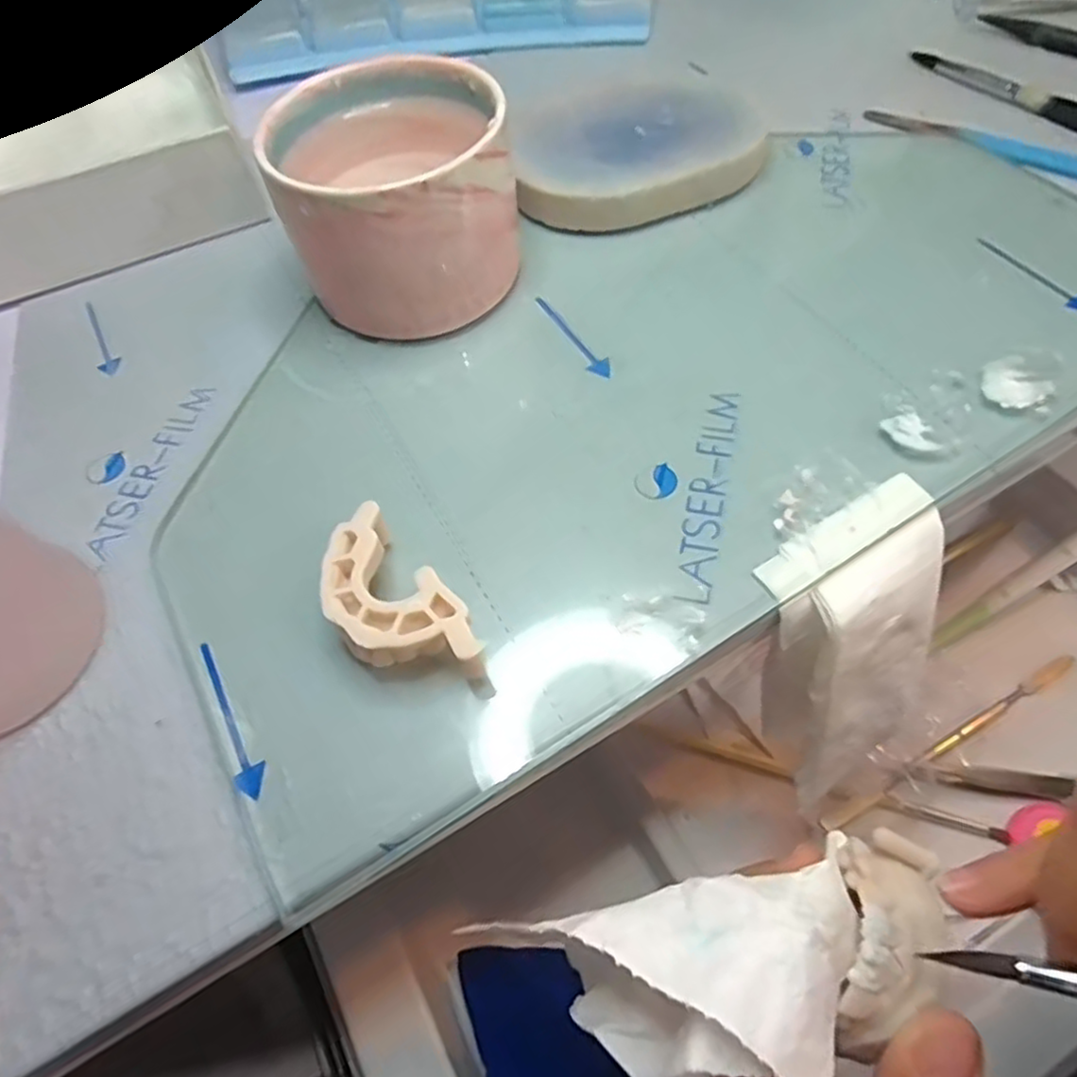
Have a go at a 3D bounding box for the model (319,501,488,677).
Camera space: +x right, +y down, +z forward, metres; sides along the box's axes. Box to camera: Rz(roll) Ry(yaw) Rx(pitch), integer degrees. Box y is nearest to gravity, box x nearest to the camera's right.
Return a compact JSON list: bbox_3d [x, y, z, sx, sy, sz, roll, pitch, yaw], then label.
[{"bbox_3d":[-0.039,0.020,0.186,0.027,0.021,0.054,-37,64,-16],"label":"model"}]

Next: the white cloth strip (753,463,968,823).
[{"bbox_3d":[0.109,0.050,0.231,0.032,0.139,0.064,22,61,43],"label":"white cloth strip"}]

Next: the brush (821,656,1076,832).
[{"bbox_3d":[0.199,0.095,0.332,0.157,0.010,0.008,-27,61,-11],"label":"brush"}]

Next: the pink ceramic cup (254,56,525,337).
[{"bbox_3d":[-0.049,-0.119,0.245,0.076,0.063,0.079,-2,59,3],"label":"pink ceramic cup"}]

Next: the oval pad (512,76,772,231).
[{"bbox_3d":[0.041,-0.164,0.291,0.101,0.017,0.094,-6,59,1],"label":"oval pad"}]

